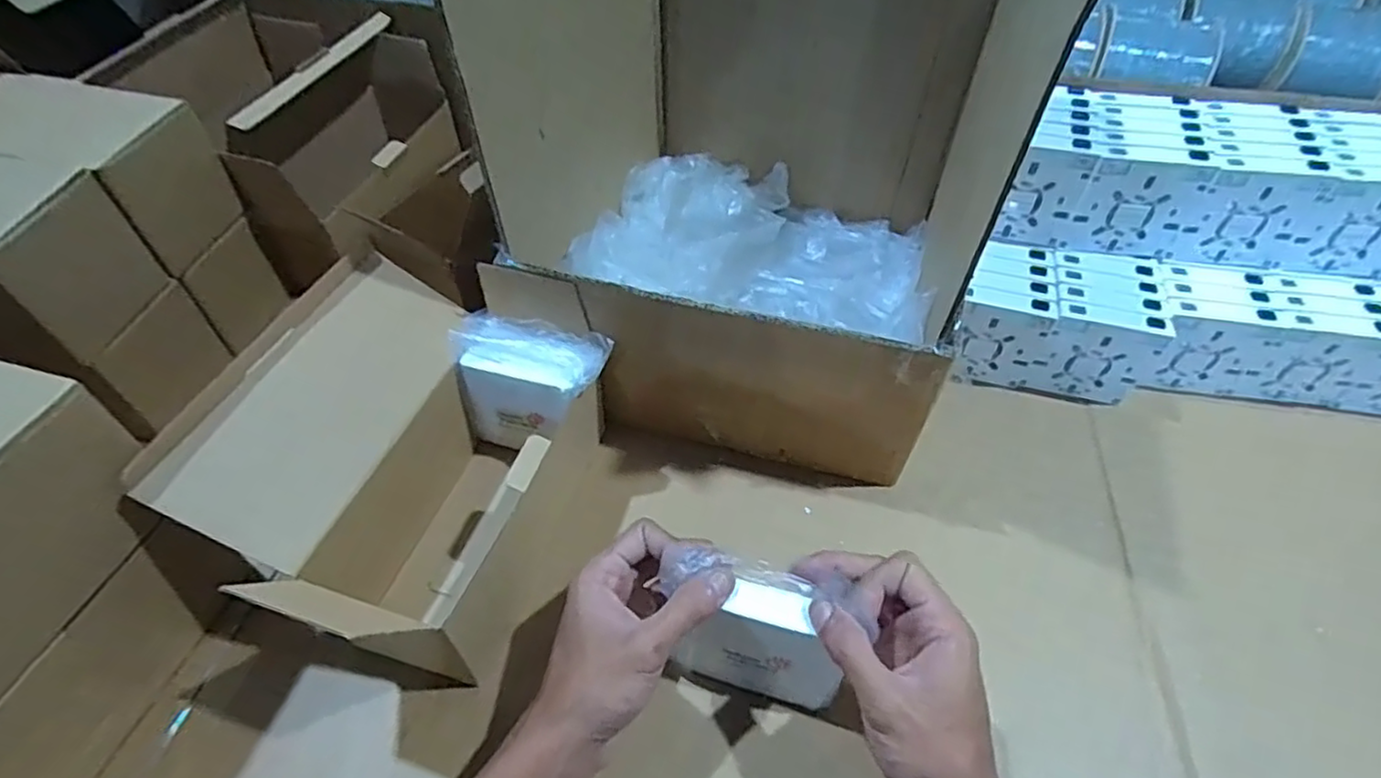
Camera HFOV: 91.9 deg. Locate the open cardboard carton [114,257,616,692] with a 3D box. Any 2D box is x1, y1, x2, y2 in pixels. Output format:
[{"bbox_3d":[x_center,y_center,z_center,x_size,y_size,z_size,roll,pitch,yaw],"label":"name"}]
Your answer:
[{"bbox_3d":[-0.177,0.036,0.451,0.181,0.145,0.240,18,52,13],"label":"open cardboard carton"}]

